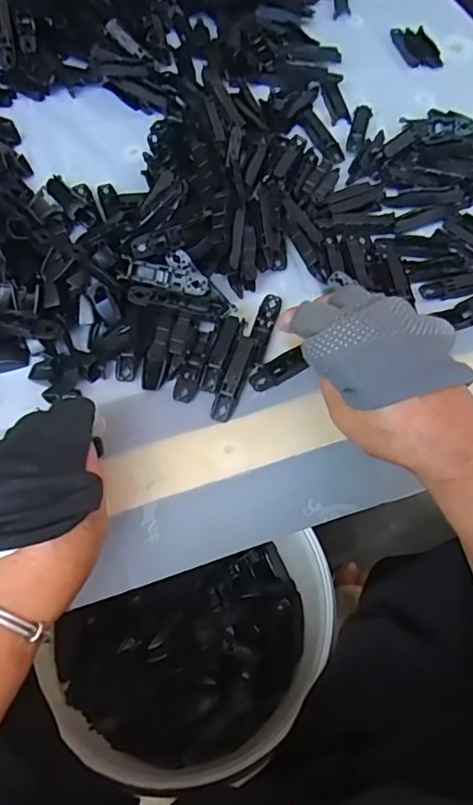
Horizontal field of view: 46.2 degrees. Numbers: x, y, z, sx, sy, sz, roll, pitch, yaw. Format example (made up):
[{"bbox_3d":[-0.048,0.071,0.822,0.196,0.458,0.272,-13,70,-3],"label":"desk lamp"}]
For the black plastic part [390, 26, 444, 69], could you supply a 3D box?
[{"bbox_3d":[0.187,-0.372,0.577,0.039,0.006,0.066,-10,63,-11],"label":"black plastic part"}]

